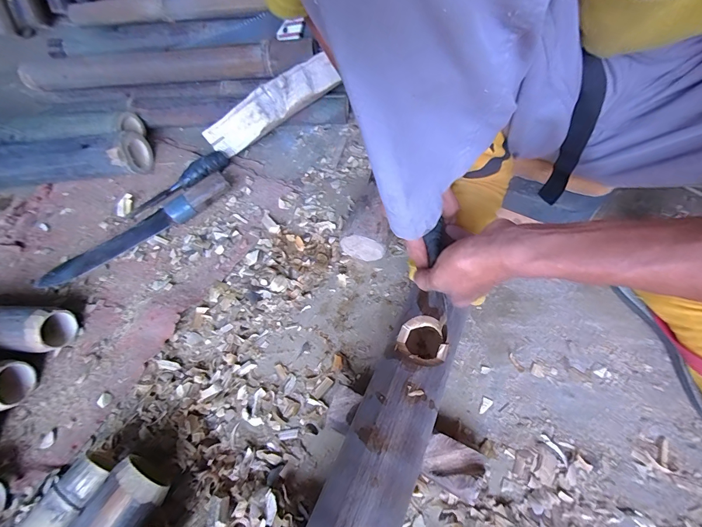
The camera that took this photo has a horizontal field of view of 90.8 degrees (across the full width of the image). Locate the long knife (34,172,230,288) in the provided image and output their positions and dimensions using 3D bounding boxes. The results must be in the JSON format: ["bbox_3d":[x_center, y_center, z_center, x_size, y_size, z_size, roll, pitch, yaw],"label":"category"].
[{"bbox_3d":[-0.354,-0.061,0.564,0.322,0.053,0.046,-30,59,-15],"label":"long knife"}]

